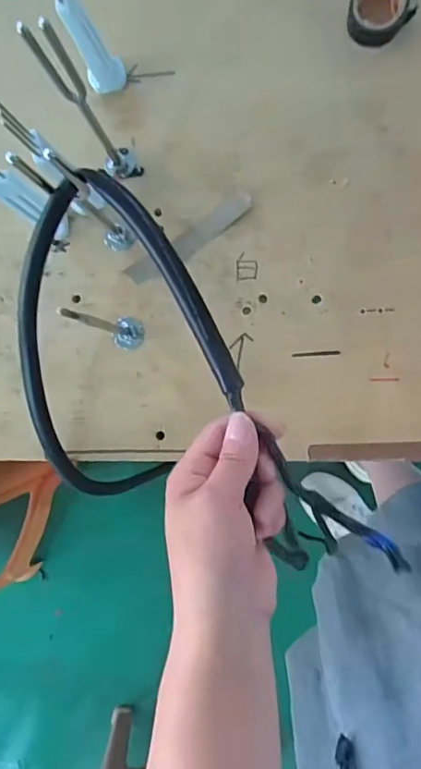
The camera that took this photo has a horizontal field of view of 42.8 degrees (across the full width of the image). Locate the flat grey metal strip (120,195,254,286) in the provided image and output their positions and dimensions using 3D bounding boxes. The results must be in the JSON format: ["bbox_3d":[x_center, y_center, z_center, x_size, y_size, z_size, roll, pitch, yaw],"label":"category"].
[{"bbox_3d":[-0.016,-0.113,0.424,0.111,0.004,0.020,-33,83,4],"label":"flat grey metal strip"}]

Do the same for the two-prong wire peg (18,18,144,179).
[{"bbox_3d":[-0.081,-0.178,0.360,0.026,0.148,0.035,-34,87,7],"label":"two-prong wire peg"}]

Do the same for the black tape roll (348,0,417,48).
[{"bbox_3d":[0.124,-0.277,0.395,0.046,0.015,0.044,0,92,7],"label":"black tape roll"}]

